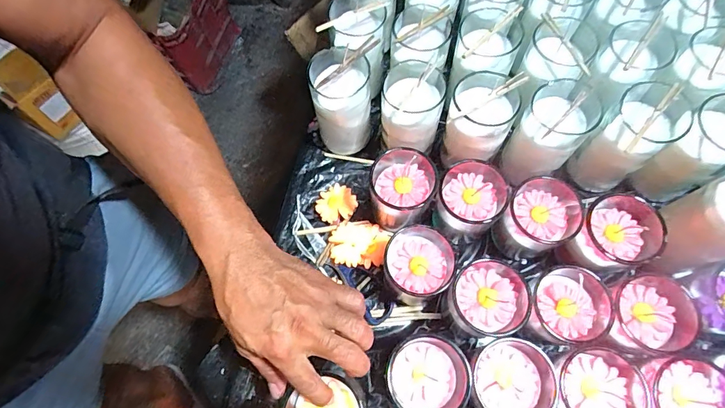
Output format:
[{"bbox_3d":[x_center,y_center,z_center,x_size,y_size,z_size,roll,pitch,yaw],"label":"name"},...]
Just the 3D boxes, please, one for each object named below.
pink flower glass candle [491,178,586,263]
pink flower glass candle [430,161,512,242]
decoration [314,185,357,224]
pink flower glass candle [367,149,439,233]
[{"bbox_3d":[0.190,0.018,0.439,0.066,0.088,0.069,-1,70,2],"label":"pink flower glass candle"},{"bbox_3d":[0.117,0.003,0.452,0.069,0.087,0.075,-1,70,2],"label":"pink flower glass candle"},{"bbox_3d":[-0.033,0.000,0.498,0.048,0.011,0.048,-1,70,2],"label":"decoration"},{"bbox_3d":[0.045,-0.014,0.456,0.070,0.081,0.069,-1,70,2],"label":"pink flower glass candle"}]

